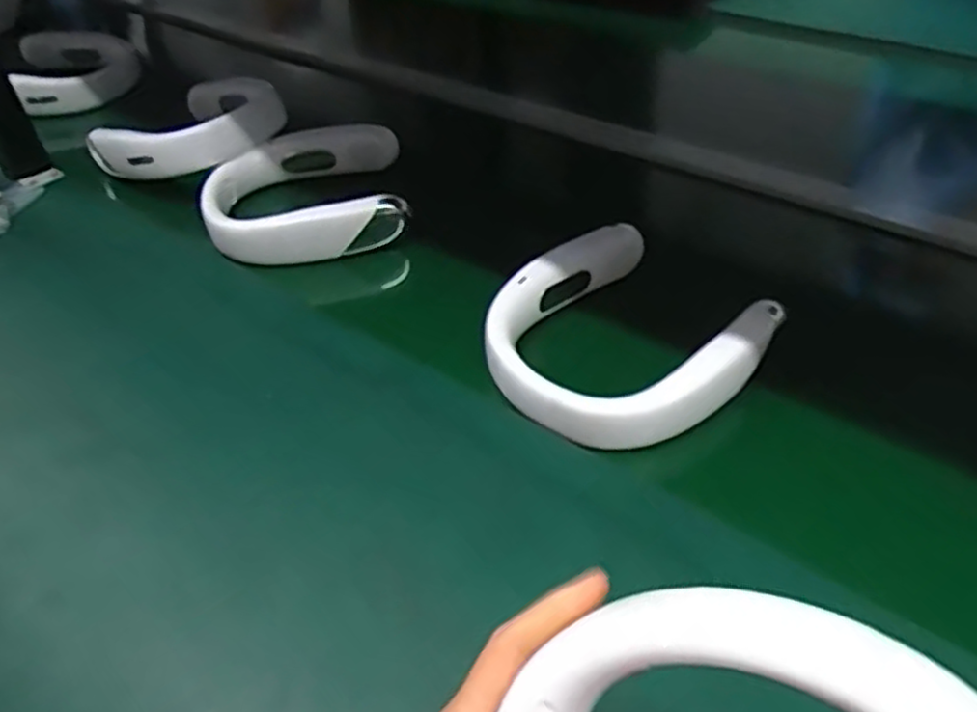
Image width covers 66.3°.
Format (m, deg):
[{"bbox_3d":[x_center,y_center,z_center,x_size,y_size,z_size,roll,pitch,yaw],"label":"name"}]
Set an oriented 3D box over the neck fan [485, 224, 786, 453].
[{"bbox_3d":[0.097,-0.014,0.578,0.196,0.042,0.185,-34,52,-26],"label":"neck fan"}]

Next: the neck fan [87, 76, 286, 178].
[{"bbox_3d":[-0.321,-0.254,0.819,0.147,0.068,0.183,25,52,27],"label":"neck fan"}]

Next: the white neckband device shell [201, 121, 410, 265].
[{"bbox_3d":[-0.184,-0.173,0.752,0.186,0.041,0.182,-11,45,-6],"label":"white neckband device shell"}]

